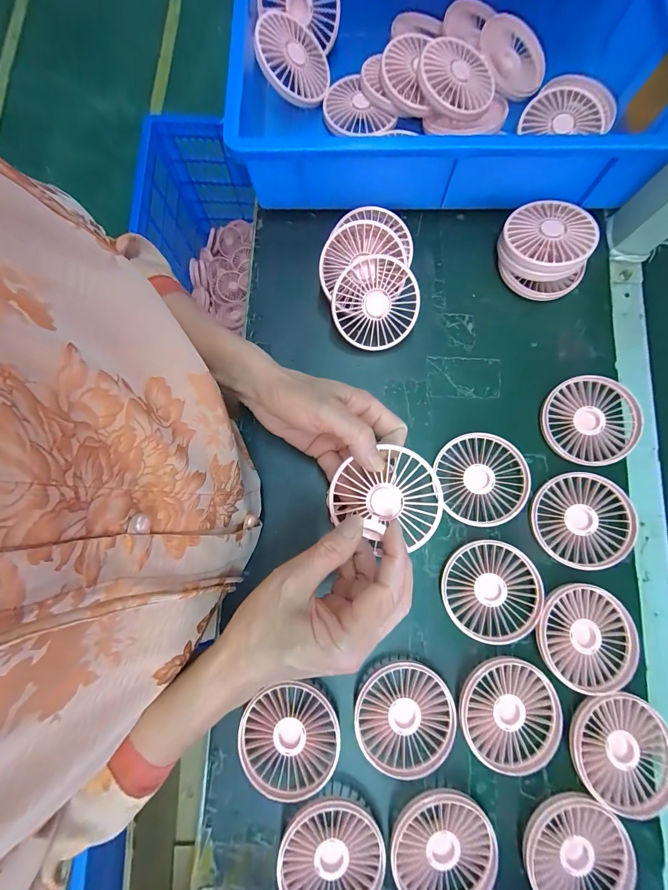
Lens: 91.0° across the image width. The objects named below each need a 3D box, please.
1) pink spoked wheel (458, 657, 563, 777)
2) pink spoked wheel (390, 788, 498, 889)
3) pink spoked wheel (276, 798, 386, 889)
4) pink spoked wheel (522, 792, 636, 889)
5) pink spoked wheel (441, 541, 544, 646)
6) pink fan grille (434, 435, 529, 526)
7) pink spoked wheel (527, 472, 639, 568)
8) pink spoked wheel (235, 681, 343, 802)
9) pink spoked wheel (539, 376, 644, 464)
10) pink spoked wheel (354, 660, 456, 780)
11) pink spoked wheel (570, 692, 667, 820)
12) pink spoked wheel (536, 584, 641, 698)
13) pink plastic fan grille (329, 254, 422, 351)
[{"bbox_3d":[0.156,0.236,0.291,0.084,0.016,0.086,0,80,1],"label":"pink spoked wheel"},{"bbox_3d":[0.090,0.338,0.276,0.078,0.018,0.087,35,83,5],"label":"pink spoked wheel"},{"bbox_3d":[-0.001,0.348,0.278,0.085,0.018,0.085,0,81,0],"label":"pink spoked wheel"},{"bbox_3d":[0.204,0.343,0.274,0.088,0.020,0.085,0,81,0],"label":"pink spoked wheel"},{"bbox_3d":[0.147,0.136,0.307,0.086,0.014,0.086,0,80,1],"label":"pink spoked wheel"},{"bbox_3d":[0.145,0.033,0.322,0.081,0.015,0.085,0,80,1],"label":"pink fan grille"},{"bbox_3d":[0.236,0.071,0.313,0.084,0.019,0.085,0,80,1],"label":"pink spoked wheel"},{"bbox_3d":[-0.040,0.257,0.292,0.086,0.019,0.083,0,81,0],"label":"pink spoked wheel"},{"bbox_3d":[0.257,-0.024,0.329,0.086,0.018,0.085,0,80,1],"label":"pink spoked wheel"},{"bbox_3d":[0.063,0.240,0.292,0.086,0.016,0.085,0,80,1],"label":"pink spoked wheel"},{"bbox_3d":[0.252,0.265,0.285,0.084,0.016,0.086,0,80,1],"label":"pink spoked wheel"},{"bbox_3d":[0.229,0.174,0.299,0.087,0.014,0.086,0,80,1],"label":"pink spoked wheel"},{"bbox_3d":[0.042,-0.142,0.333,0.083,0.013,0.083,12,110,-4],"label":"pink plastic fan grille"}]

